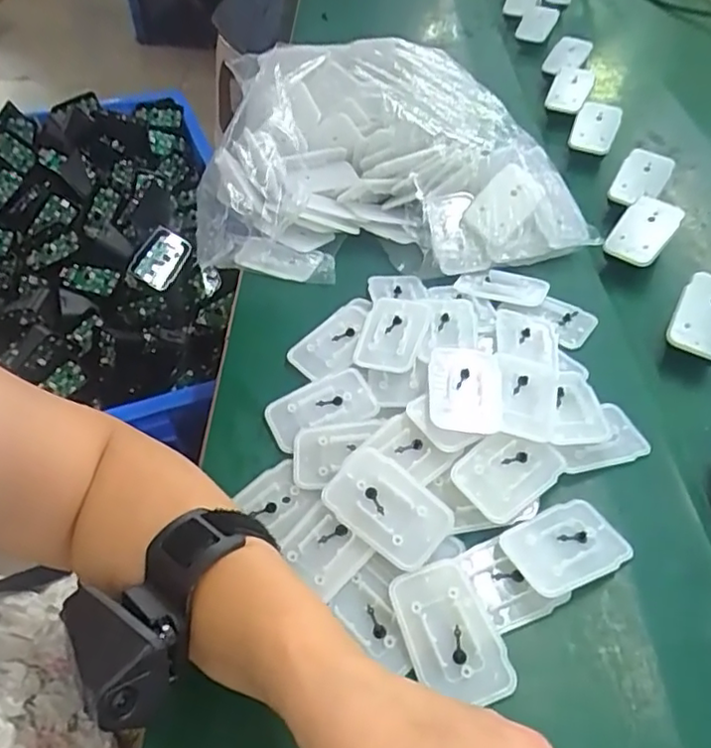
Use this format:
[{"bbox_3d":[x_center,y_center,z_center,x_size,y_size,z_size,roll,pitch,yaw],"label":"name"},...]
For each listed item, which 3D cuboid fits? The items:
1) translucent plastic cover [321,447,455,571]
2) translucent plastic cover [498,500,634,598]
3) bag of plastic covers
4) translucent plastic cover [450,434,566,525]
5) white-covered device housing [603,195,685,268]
[{"bbox_3d":[0.017,0.073,0.346,0.071,0.013,0.044,36,55,25],"label":"translucent plastic cover"},{"bbox_3d":[0.115,0.093,0.337,0.063,0.009,0.043,-20,53,-20],"label":"translucent plastic cover"},{"bbox_3d":[0.015,-0.218,0.570,0.314,0.098,0.298,-4,49,-8],"label":"bag of plastic covers"},{"bbox_3d":[0.090,0.056,0.360,0.062,0.006,0.045,-36,76,-26],"label":"translucent plastic cover"},{"bbox_3d":[0.240,-0.120,0.514,0.042,0.013,0.066,38,81,8],"label":"white-covered device housing"}]

